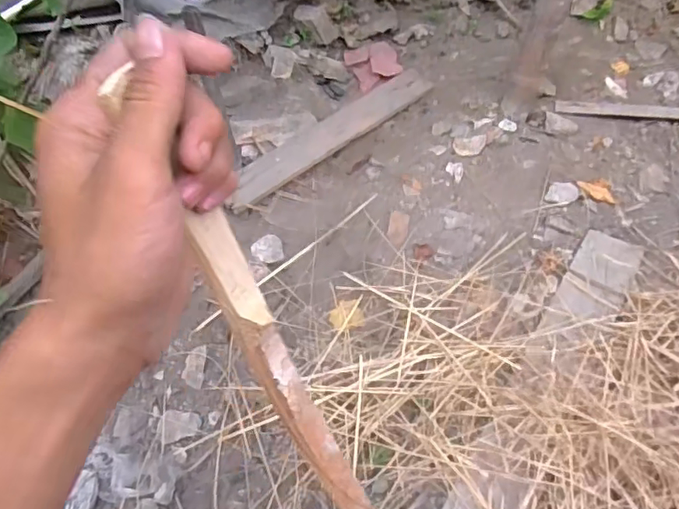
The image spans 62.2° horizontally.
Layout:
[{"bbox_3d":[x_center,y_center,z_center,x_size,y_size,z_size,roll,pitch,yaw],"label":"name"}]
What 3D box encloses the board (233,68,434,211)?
[{"bbox_3d":[-0.014,-0.277,1.281,0.567,0.019,0.092,-36,67,-20],"label":"board"}]

